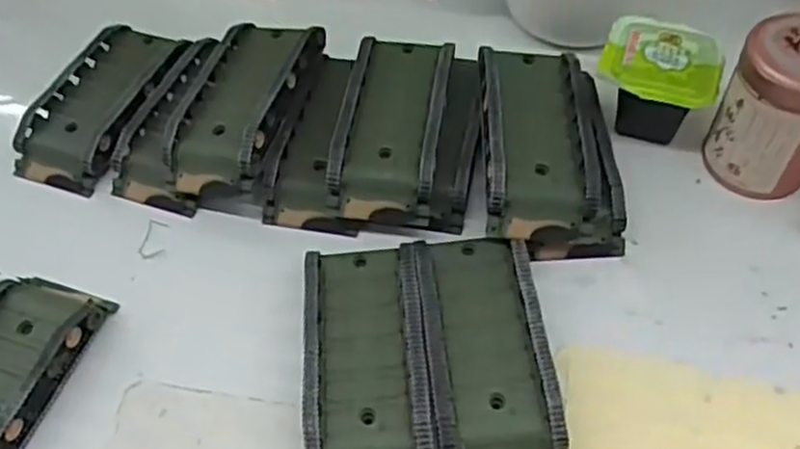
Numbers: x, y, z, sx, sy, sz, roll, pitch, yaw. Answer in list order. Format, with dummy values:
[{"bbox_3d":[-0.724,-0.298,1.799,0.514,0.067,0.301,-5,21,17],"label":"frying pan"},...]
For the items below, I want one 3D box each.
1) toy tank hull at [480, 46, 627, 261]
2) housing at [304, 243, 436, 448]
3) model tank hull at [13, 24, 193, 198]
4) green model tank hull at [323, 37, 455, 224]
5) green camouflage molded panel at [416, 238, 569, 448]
[{"bbox_3d":[0.062,-0.036,0.325,0.055,0.033,0.096,-3,56,1],"label":"toy tank hull"},{"bbox_3d":[-0.012,0.050,0.280,0.043,0.018,0.096,-4,56,0],"label":"housing"},{"bbox_3d":[-0.143,-0.060,0.366,0.050,0.015,0.094,14,58,13],"label":"model tank hull"},{"bbox_3d":[-0.003,-0.045,0.334,0.044,0.020,0.092,6,57,7],"label":"green model tank hull"},{"bbox_3d":[0.032,0.045,0.280,0.043,0.017,0.095,-6,56,-1],"label":"green camouflage molded panel"}]

